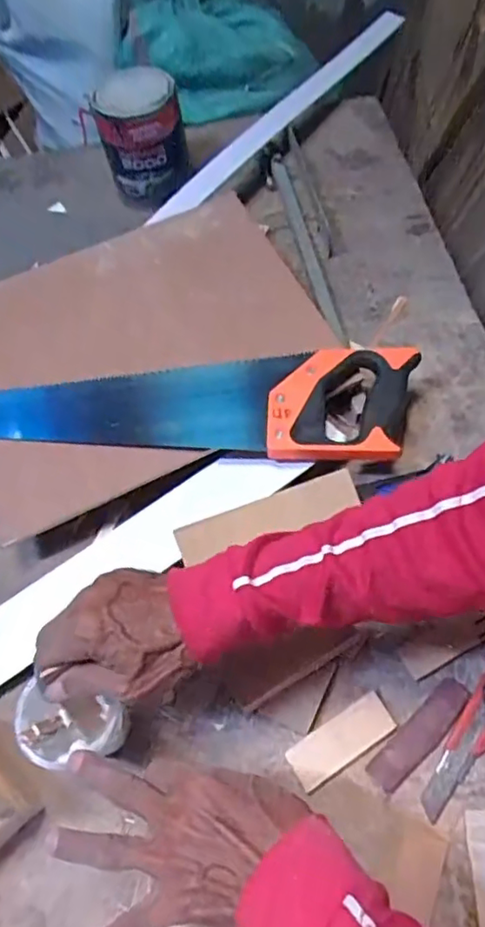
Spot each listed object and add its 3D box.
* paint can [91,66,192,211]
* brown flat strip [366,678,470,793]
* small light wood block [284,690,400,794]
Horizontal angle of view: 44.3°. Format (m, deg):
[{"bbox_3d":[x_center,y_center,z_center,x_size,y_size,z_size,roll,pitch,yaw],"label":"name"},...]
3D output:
[{"bbox_3d":[-0.128,-0.415,0.776,0.103,0.142,0.105,-3,61,6],"label":"paint can"},{"bbox_3d":[0.142,0.215,0.474,0.101,0.011,0.028,-40,64,-13],"label":"brown flat strip"},{"bbox_3d":[0.079,0.218,0.468,0.088,0.004,0.032,-32,62,-9],"label":"small light wood block"}]

